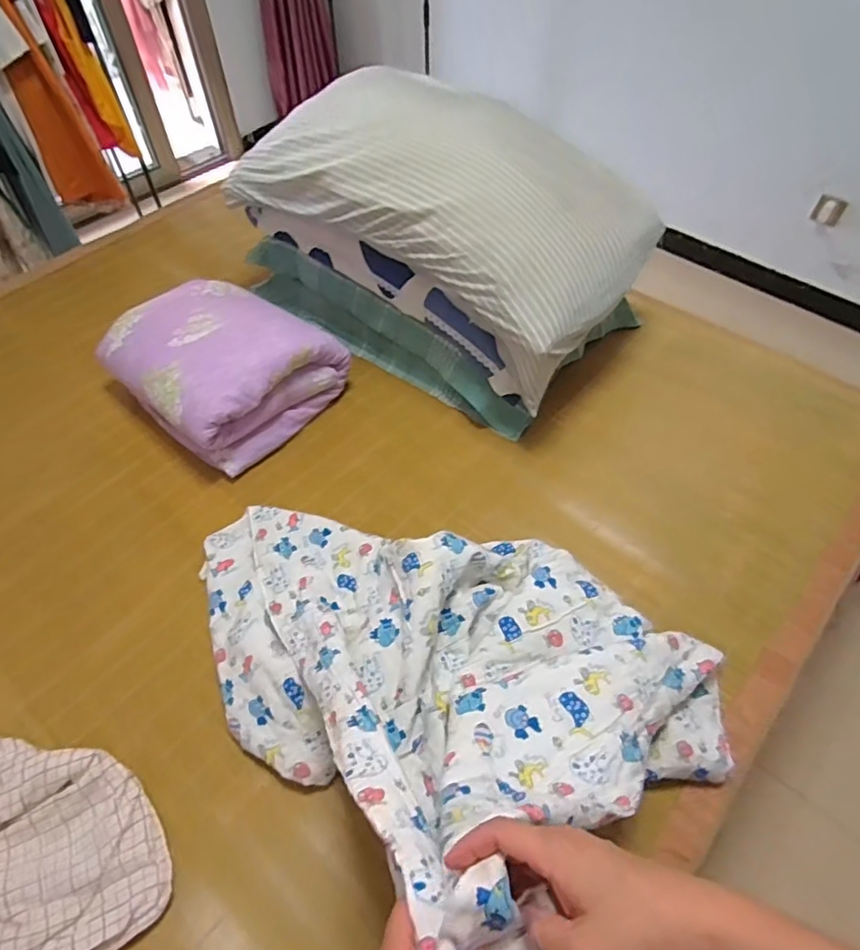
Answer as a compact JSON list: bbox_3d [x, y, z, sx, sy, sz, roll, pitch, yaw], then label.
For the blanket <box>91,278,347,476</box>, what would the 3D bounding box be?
[{"bbox_3d":[-0.391,-0.229,1.100,0.364,0.182,0.323,35,60,23],"label":"blanket"}]

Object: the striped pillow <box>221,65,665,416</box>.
[{"bbox_3d":[0.010,-0.488,1.047,0.702,0.242,0.377,30,59,23],"label":"striped pillow"}]

